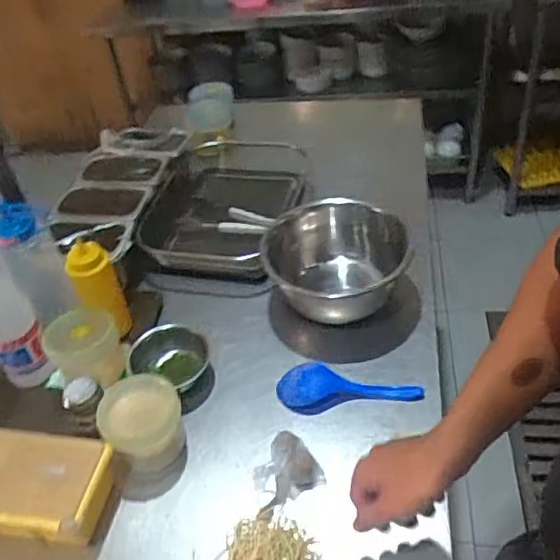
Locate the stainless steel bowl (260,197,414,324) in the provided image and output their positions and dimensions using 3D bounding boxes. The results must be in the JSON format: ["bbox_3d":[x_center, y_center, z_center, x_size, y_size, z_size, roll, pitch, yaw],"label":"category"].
[{"bbox_3d":[0.086,-0.017,0.937,0.211,0.146,0.225,-4,41,4],"label":"stainless steel bowl"}]

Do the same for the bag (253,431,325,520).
[{"bbox_3d":[-0.001,0.240,0.707,0.092,0.084,0.074,-25,43,-19],"label":"bag"}]

